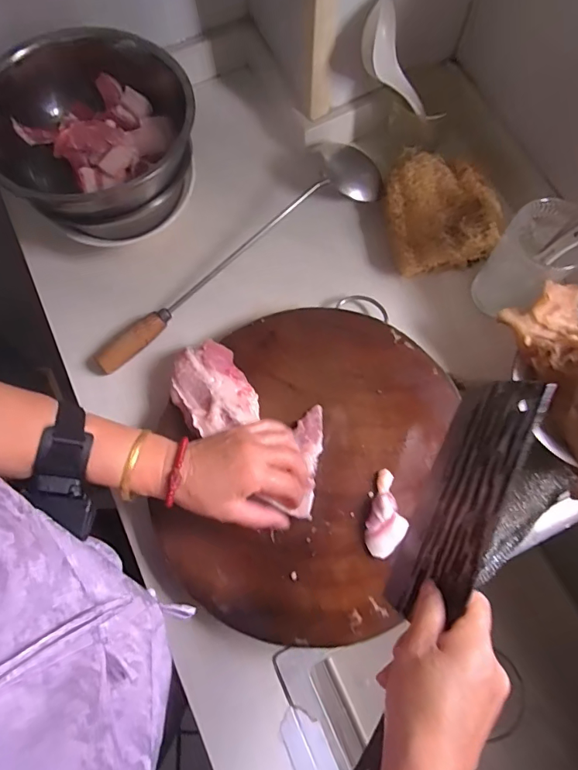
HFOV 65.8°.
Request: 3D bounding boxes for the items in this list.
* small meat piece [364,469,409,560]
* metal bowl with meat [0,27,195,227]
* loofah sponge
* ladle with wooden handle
[{"bbox_3d":[0.098,0.127,0.438,0.036,0.016,0.081,17,76,5],"label":"small meat piece"},{"bbox_3d":[-0.209,-0.282,0.487,0.210,0.079,0.209,0,75,1],"label":"metal bowl with meat"},{"bbox_3d":[0.181,-0.208,0.534,0.118,0.052,0.138,-8,75,-1],"label":"loofah sponge"},{"bbox_3d":[-0.058,-0.157,0.530,0.413,0.039,0.077,-39,78,-9],"label":"ladle with wooden handle"}]

